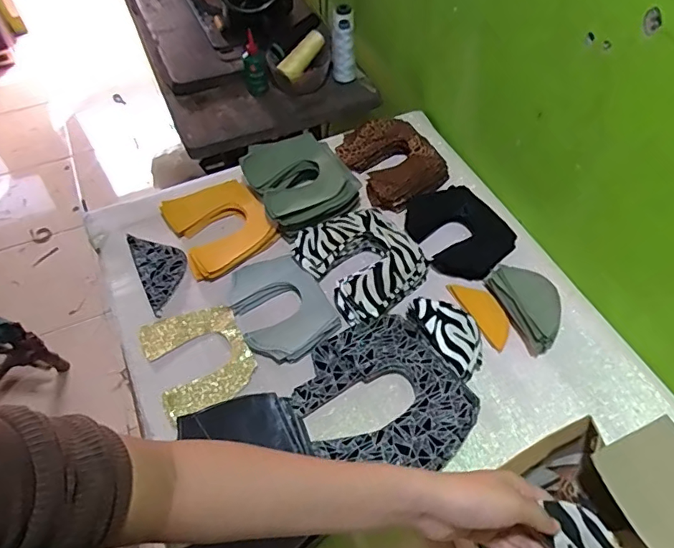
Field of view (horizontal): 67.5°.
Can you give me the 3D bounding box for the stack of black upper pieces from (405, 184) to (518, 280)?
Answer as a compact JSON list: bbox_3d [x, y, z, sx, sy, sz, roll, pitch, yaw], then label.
[{"bbox_3d":[0.181,-0.068,0.767,0.124,0.034,0.170,-25,57,-16],"label":"stack of black upper pieces"}]

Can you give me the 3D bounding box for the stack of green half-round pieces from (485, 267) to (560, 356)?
[{"bbox_3d":[0.254,0.042,0.672,0.068,0.046,0.126,-12,55,-8],"label":"stack of green half-round pieces"}]

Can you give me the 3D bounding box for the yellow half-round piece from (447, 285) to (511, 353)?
[{"bbox_3d":[0.200,0.050,0.686,0.050,0.010,0.111,-21,56,-14],"label":"yellow half-round piece"}]

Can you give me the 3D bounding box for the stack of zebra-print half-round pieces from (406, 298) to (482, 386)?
[{"bbox_3d":[0.144,0.078,0.649,0.064,0.034,0.117,-28,58,-18],"label":"stack of zebra-print half-round pieces"}]

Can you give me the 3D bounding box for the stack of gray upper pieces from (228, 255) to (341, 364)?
[{"bbox_3d":[-0.077,0.043,0.685,0.117,0.027,0.159,-23,57,-15],"label":"stack of gray upper pieces"}]

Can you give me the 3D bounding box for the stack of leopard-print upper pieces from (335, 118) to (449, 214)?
[{"bbox_3d":[0.090,-0.192,0.838,0.138,0.035,0.168,-30,59,-19],"label":"stack of leopard-print upper pieces"}]

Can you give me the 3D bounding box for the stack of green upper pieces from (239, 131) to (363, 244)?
[{"bbox_3d":[-0.055,-0.144,0.794,0.152,0.056,0.170,-21,56,-14],"label":"stack of green upper pieces"}]

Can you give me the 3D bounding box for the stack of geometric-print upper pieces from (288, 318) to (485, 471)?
[{"bbox_3d":[0.053,0.151,0.605,0.179,0.030,0.192,-29,59,-19],"label":"stack of geometric-print upper pieces"}]

